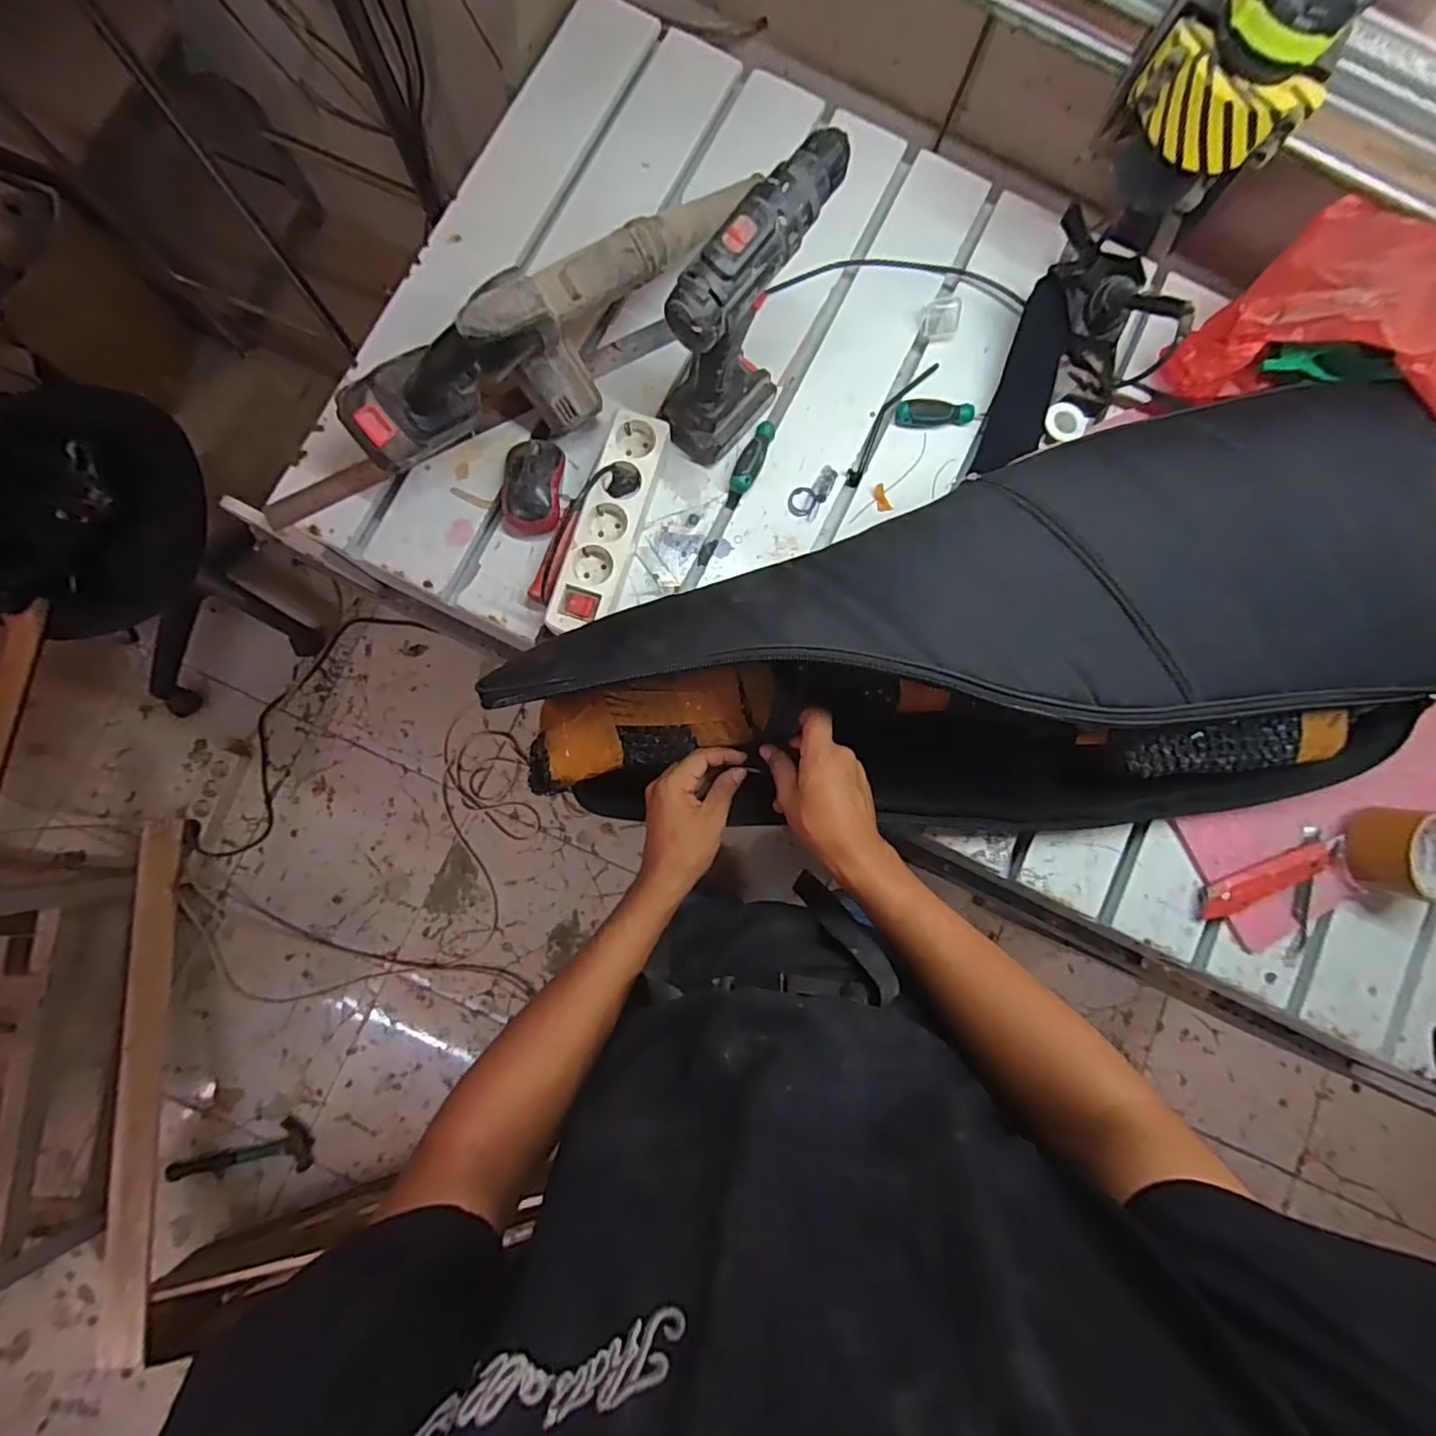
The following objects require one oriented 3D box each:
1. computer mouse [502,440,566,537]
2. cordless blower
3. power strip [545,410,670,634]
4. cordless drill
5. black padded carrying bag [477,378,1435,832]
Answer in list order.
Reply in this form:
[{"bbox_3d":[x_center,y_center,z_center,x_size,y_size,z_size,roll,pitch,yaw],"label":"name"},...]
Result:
[{"bbox_3d":[-0.183,-0.230,0.614,0.056,0.038,0.097,7,84,-2],"label":"computer mouse"},{"bbox_3d":[-0.168,-0.334,0.558,0.345,0.174,0.120,-39,87,-6],"label":"cordless blower"},{"bbox_3d":[-0.105,-0.186,0.613,0.059,0.043,0.230,16,83,-1],"label":"power strip"},{"bbox_3d":[0.028,-0.350,0.550,0.067,0.215,0.177,41,84,2],"label":"cordless drill"},{"bbox_3d":[0.224,-0.068,0.542,0.788,0.146,0.331,-5,84,-5],"label":"black padded carrying bag"}]

